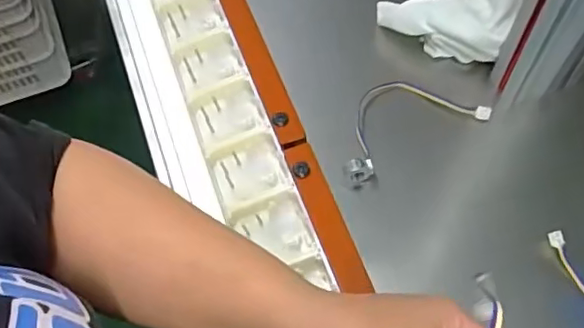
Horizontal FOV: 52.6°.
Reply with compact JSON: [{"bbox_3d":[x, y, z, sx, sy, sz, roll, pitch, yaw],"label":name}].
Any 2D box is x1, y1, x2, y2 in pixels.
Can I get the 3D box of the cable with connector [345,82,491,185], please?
[{"bbox_3d":[0.105,-0.044,0.583,0.163,0.038,0.086,-27,64,-11],"label":"cable with connector"}]

